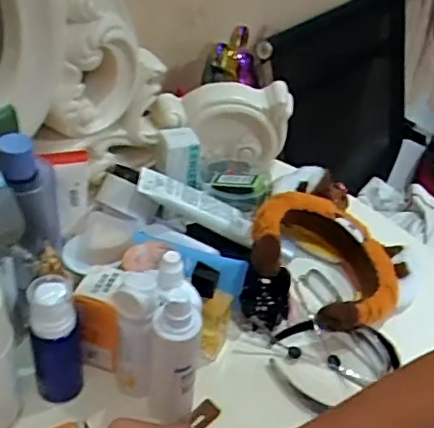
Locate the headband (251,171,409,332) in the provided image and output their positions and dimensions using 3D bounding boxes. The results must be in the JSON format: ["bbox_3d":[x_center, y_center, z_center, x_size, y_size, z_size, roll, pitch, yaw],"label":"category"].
[{"bbox_3d":[0.124,0.045,0.702,0.190,0.064,0.216,40,39,10],"label":"headband"}]

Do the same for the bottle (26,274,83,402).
[{"bbox_3d":[-0.145,0.115,0.535,0.041,0.135,0.038,-9,42,-18],"label":"bottle"}]

